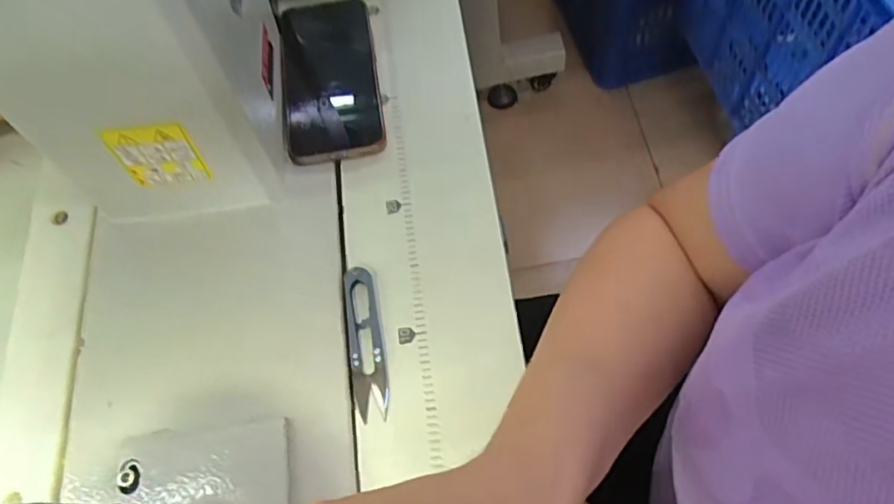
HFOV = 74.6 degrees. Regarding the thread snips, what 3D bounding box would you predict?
[{"bbox_3d":[-0.055,0.058,0.392,0.023,0.004,0.102,-12,65,3],"label":"thread snips"}]

